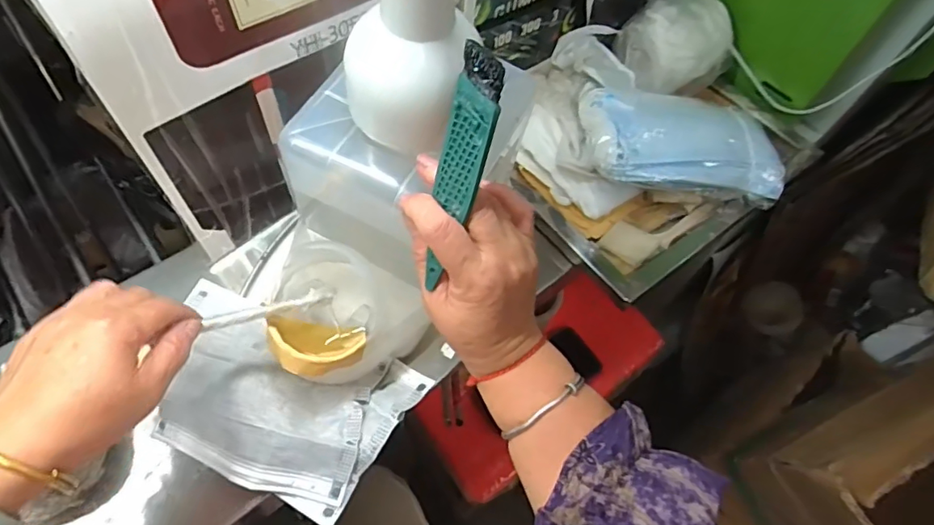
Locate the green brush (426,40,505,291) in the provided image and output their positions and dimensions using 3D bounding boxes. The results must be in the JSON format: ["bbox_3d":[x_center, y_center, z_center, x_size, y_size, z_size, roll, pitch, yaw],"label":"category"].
[{"bbox_3d":[-0.004,-0.050,0.302,0.026,0.134,0.010,16,21,5],"label":"green brush"}]

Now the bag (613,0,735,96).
[{"bbox_3d":[0.234,-0.240,0.602,0.123,0.084,0.105,27,61,11],"label":"bag"}]

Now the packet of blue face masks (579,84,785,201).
[{"bbox_3d":[0.215,-0.120,0.531,0.196,0.051,0.116,-1,60,-5],"label":"packet of blue face masks"}]

